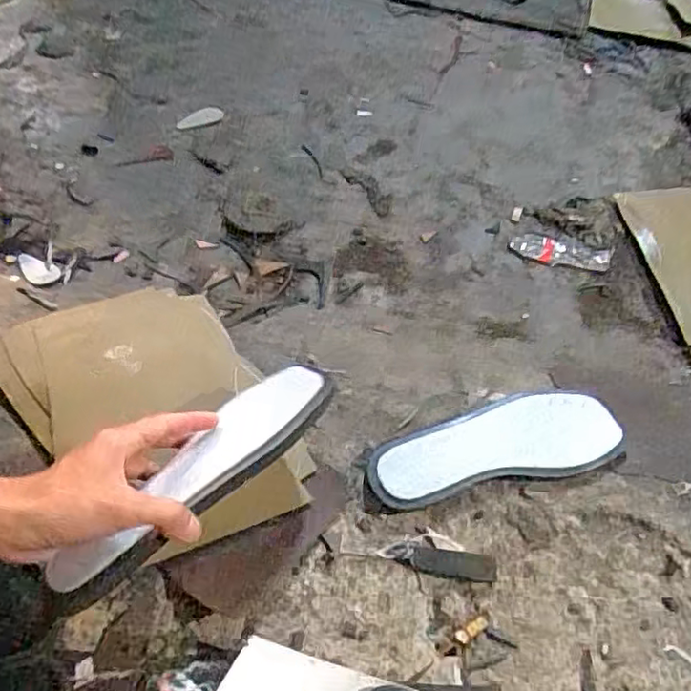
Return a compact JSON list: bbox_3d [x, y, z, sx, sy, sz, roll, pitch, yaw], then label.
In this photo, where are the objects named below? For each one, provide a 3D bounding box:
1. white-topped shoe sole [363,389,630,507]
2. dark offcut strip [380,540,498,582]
[{"bbox_3d":[0.142,0.094,0.609,0.250,0.022,0.092,-7,52,-12],"label":"white-topped shoe sole"},{"bbox_3d":[0.082,0.188,0.549,0.100,0.007,0.023,9,51,1],"label":"dark offcut strip"}]

